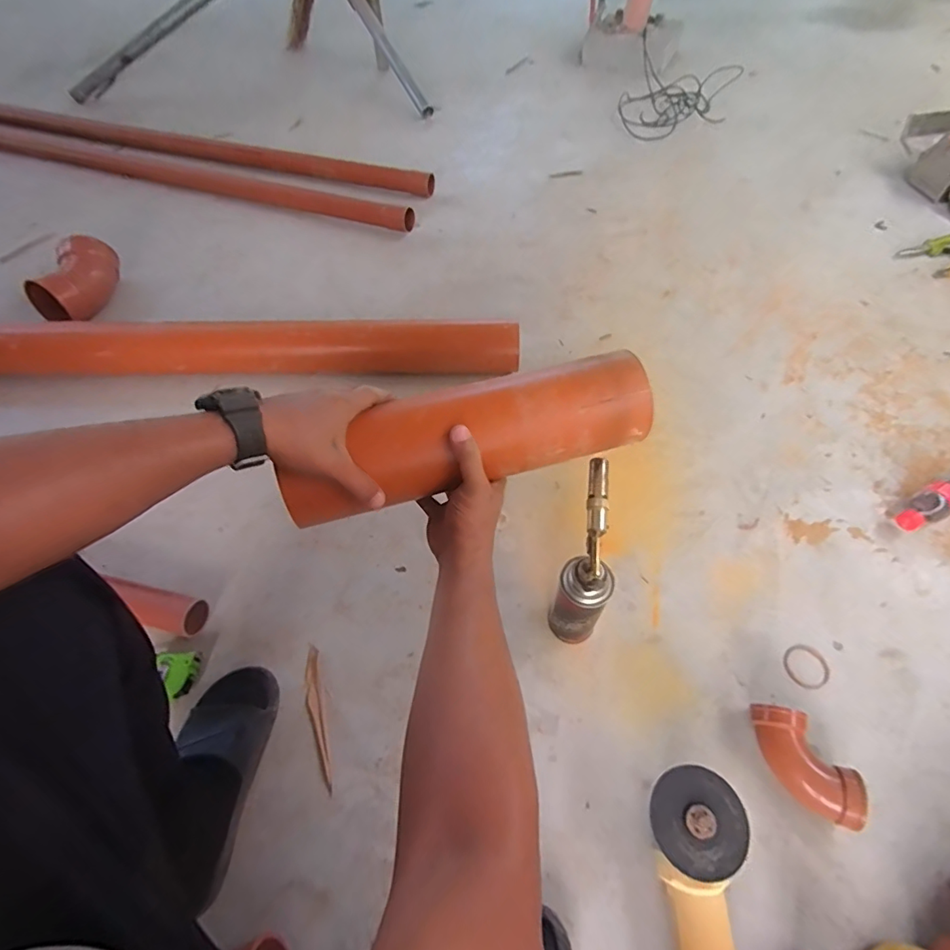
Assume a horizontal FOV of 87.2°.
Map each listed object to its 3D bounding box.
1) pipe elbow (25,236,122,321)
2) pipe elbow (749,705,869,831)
[{"bbox_3d":[-0.889,-0.439,1.117,0.090,0.094,0.215,7,57,6],"label":"pipe elbow"},{"bbox_3d":[0.406,0.356,0.623,0.066,0.068,0.141,-32,61,-18],"label":"pipe elbow"}]

